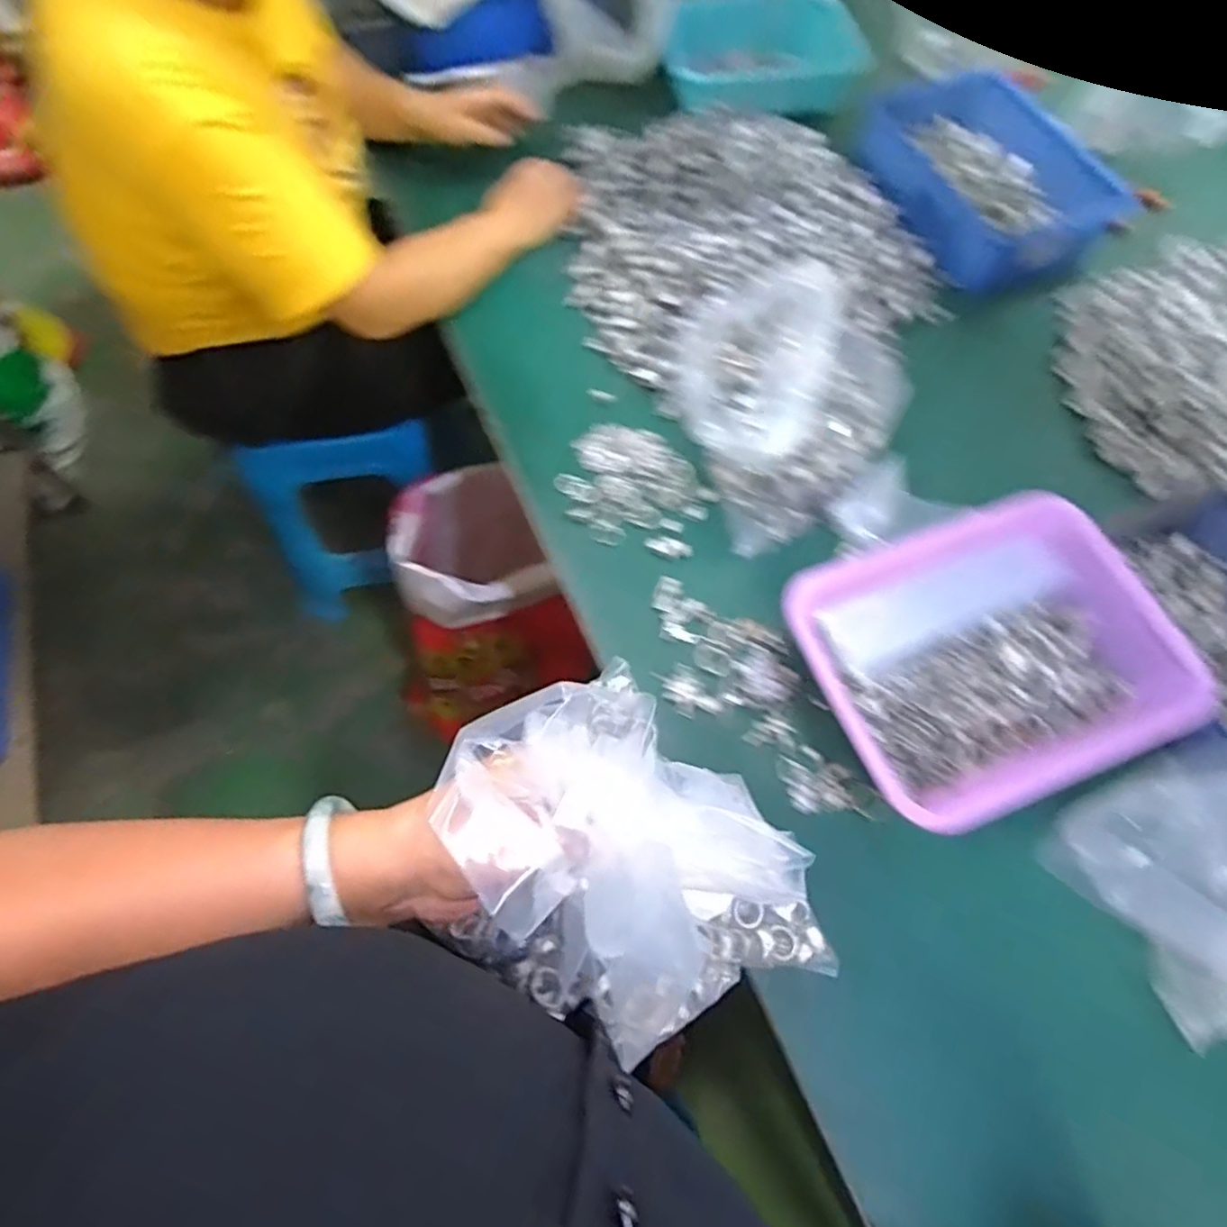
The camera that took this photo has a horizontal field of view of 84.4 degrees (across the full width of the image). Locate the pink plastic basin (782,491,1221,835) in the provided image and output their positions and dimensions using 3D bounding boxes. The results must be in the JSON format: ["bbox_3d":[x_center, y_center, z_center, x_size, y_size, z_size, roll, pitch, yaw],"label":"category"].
[{"bbox_3d":[0.317,0.037,0.587,0.303,0.095,0.230,-18,68,-11],"label":"pink plastic basin"}]

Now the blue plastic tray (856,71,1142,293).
[{"bbox_3d":[0.460,-0.566,0.863,0.224,0.069,0.324,-15,67,-9],"label":"blue plastic tray"}]

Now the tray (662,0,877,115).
[{"bbox_3d":[0.207,-0.765,0.914,0.261,0.070,0.123,-13,67,-8],"label":"tray"}]

